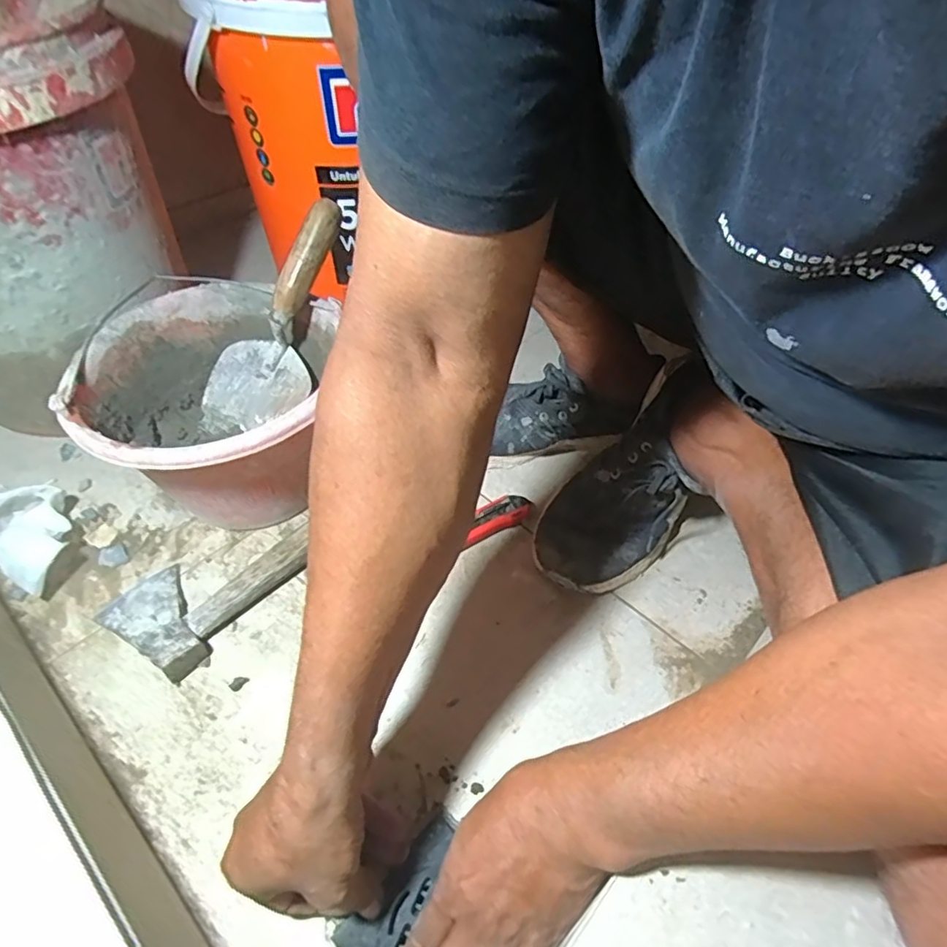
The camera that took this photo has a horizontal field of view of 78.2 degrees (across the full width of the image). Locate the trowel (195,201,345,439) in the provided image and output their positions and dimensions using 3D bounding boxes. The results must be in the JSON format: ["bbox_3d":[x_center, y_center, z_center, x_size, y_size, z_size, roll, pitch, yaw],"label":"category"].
[{"bbox_3d":[-0.188,-0.147,0.575,0.082,0.243,0.069,40,19,27],"label":"trowel"}]

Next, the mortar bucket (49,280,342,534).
[{"bbox_3d":[-0.236,-0.052,0.573,0.230,0.162,0.239,9,49,4],"label":"mortar bucket"}]

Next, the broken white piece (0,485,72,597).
[{"bbox_3d":[-0.406,0.064,0.544,0.064,0.044,0.108,-30,57,-26],"label":"broken white piece"}]

